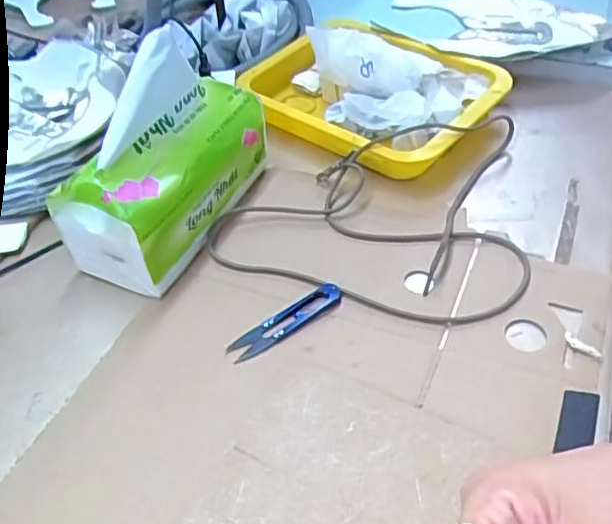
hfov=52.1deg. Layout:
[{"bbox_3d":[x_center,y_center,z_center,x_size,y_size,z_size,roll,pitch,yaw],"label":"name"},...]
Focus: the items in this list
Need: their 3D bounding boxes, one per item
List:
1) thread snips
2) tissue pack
[{"bbox_3d":[-0.015,0.047,0.497,0.101,0.007,0.023,-30,50,-22],"label":"thread snips"},{"bbox_3d":[-0.121,-0.096,0.536,0.086,0.170,0.194,19,51,23],"label":"tissue pack"}]

